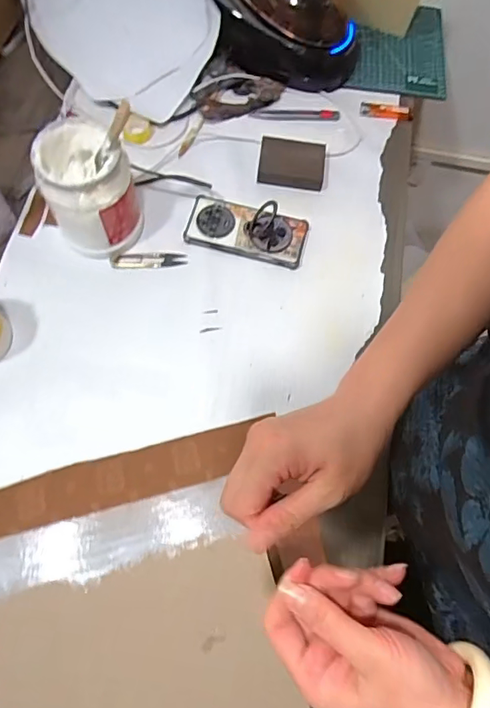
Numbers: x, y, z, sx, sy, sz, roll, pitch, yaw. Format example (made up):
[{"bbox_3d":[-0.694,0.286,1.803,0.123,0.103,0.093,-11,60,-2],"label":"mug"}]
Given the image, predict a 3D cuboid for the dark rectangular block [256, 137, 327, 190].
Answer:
[{"bbox_3d":[0.074,-0.304,0.778,0.100,0.018,0.084,7,69,-1],"label":"dark rectangular block"}]

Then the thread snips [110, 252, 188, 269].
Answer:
[{"bbox_3d":[-0.139,-0.137,0.710,0.106,0.007,0.025,-5,69,-5],"label":"thread snips"}]

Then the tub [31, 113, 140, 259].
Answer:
[{"bbox_3d":[-0.206,-0.214,0.656,0.106,0.154,0.103,1,69,-3],"label":"tub"}]

